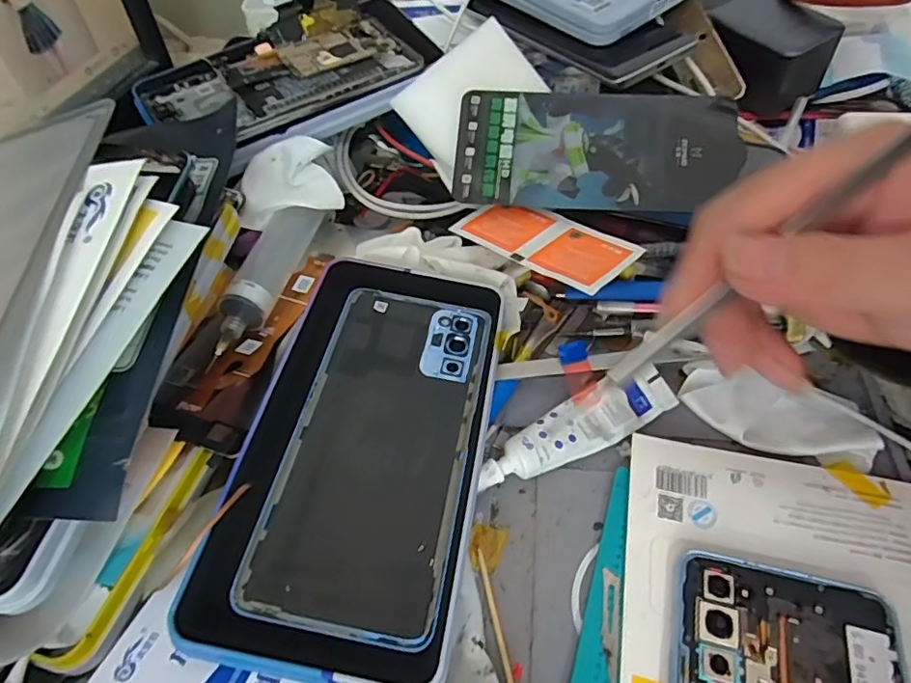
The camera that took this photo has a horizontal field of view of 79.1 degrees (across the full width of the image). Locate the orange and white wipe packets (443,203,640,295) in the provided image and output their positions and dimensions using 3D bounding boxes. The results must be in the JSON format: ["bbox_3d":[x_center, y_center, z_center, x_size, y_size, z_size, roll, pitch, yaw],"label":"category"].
[{"bbox_3d":[0.049,-0.058,0.305,0.097,0.006,0.047,32,56,33],"label":"orange and white wipe packets"}]

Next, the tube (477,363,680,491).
[{"bbox_3d":[0.054,0.040,0.257,0.097,0.015,0.027,-22,54,-12],"label":"tube"}]

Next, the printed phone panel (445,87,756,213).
[{"bbox_3d":[0.081,-0.111,0.321,0.159,0.010,0.075,5,79,7],"label":"printed phone panel"}]

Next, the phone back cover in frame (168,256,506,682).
[{"bbox_3d":[-0.039,0.037,0.239,0.102,0.020,0.186,6,53,9],"label":"phone back cover in frame"}]

